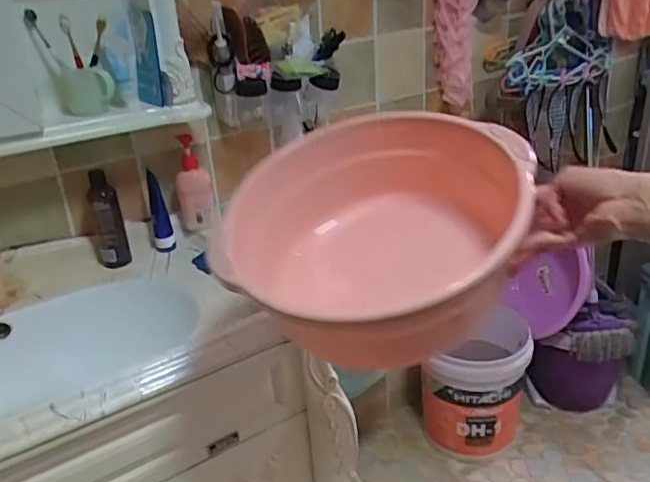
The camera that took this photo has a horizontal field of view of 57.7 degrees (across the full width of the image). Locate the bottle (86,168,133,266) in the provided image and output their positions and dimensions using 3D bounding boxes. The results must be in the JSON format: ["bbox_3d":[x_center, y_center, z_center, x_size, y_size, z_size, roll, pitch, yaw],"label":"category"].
[{"bbox_3d":[-0.405,-0.041,1.091,0.055,0.189,0.061,-15,27,-20],"label":"bottle"}]

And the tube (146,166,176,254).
[{"bbox_3d":[-0.322,-0.055,1.149,0.041,0.154,0.035,-12,26,-16],"label":"tube"}]

